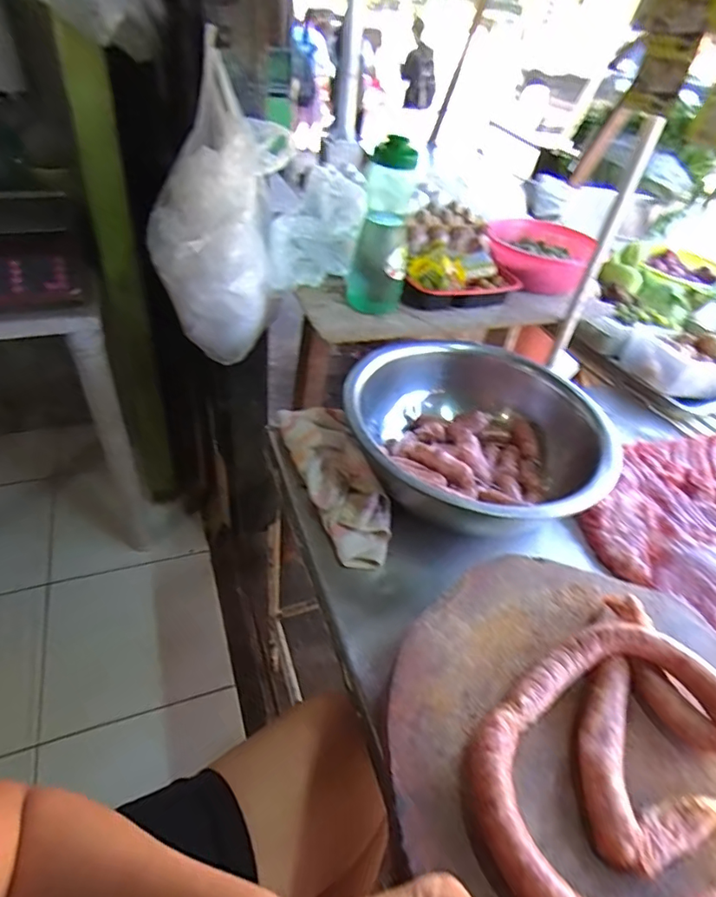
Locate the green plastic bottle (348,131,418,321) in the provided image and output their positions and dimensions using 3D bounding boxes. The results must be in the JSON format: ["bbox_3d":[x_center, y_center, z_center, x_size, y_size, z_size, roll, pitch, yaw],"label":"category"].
[{"bbox_3d":[0.037,-0.336,0.818,0.089,0.249,0.079,4,42,-4],"label":"green plastic bottle"}]

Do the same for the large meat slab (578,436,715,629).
[{"bbox_3d":[0.489,0.104,0.745,0.319,0.055,0.290,-11,45,-20],"label":"large meat slab"}]

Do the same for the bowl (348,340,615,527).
[{"bbox_3d":[0.159,-0.032,0.754,0.320,0.144,0.354,1,42,-8],"label":"bowl"}]

